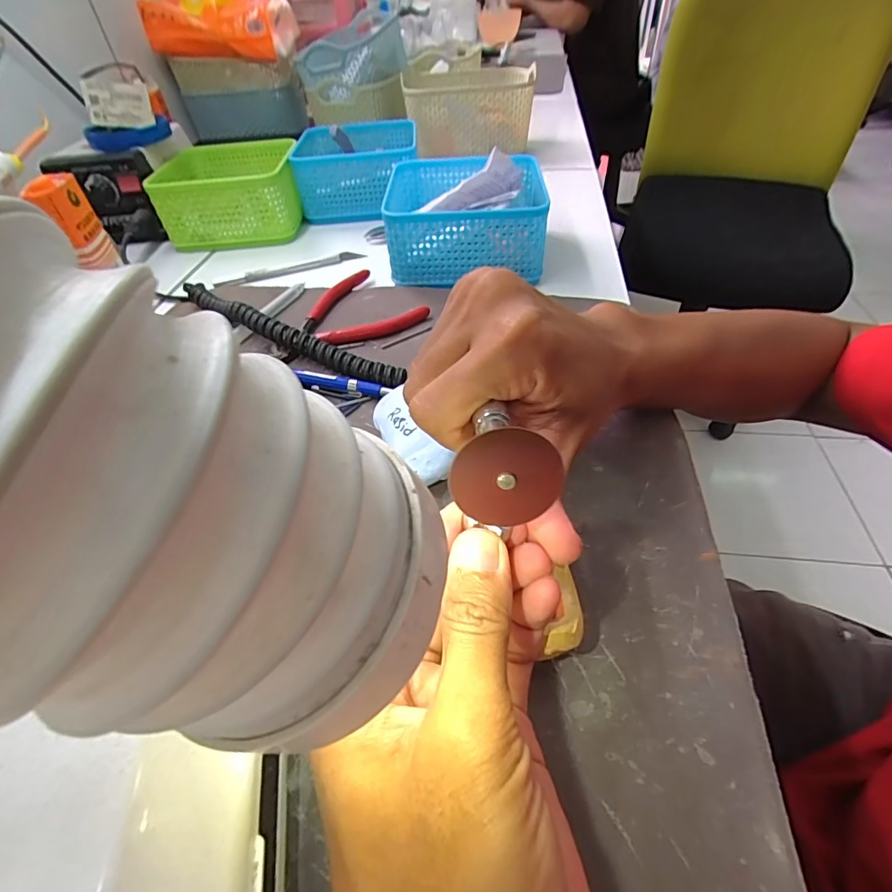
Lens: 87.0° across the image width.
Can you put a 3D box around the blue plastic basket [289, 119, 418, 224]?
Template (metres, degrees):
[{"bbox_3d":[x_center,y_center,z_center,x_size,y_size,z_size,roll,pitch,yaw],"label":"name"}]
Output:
[{"bbox_3d":[-0.097,-0.310,0.524,0.129,0.058,0.127,-7,46,-2],"label":"blue plastic basket"}]

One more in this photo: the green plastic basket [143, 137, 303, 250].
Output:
[{"bbox_3d":[-0.219,-0.269,0.494,0.126,0.062,0.125,-5,46,-1],"label":"green plastic basket"}]

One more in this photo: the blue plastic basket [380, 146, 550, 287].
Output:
[{"bbox_3d":[0.012,-0.207,0.407,0.133,0.066,0.131,-2,46,3],"label":"blue plastic basket"}]

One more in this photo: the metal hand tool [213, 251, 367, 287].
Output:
[{"bbox_3d":[-0.144,-0.166,0.436,0.136,0.013,0.013,-17,49,-9],"label":"metal hand tool"}]

